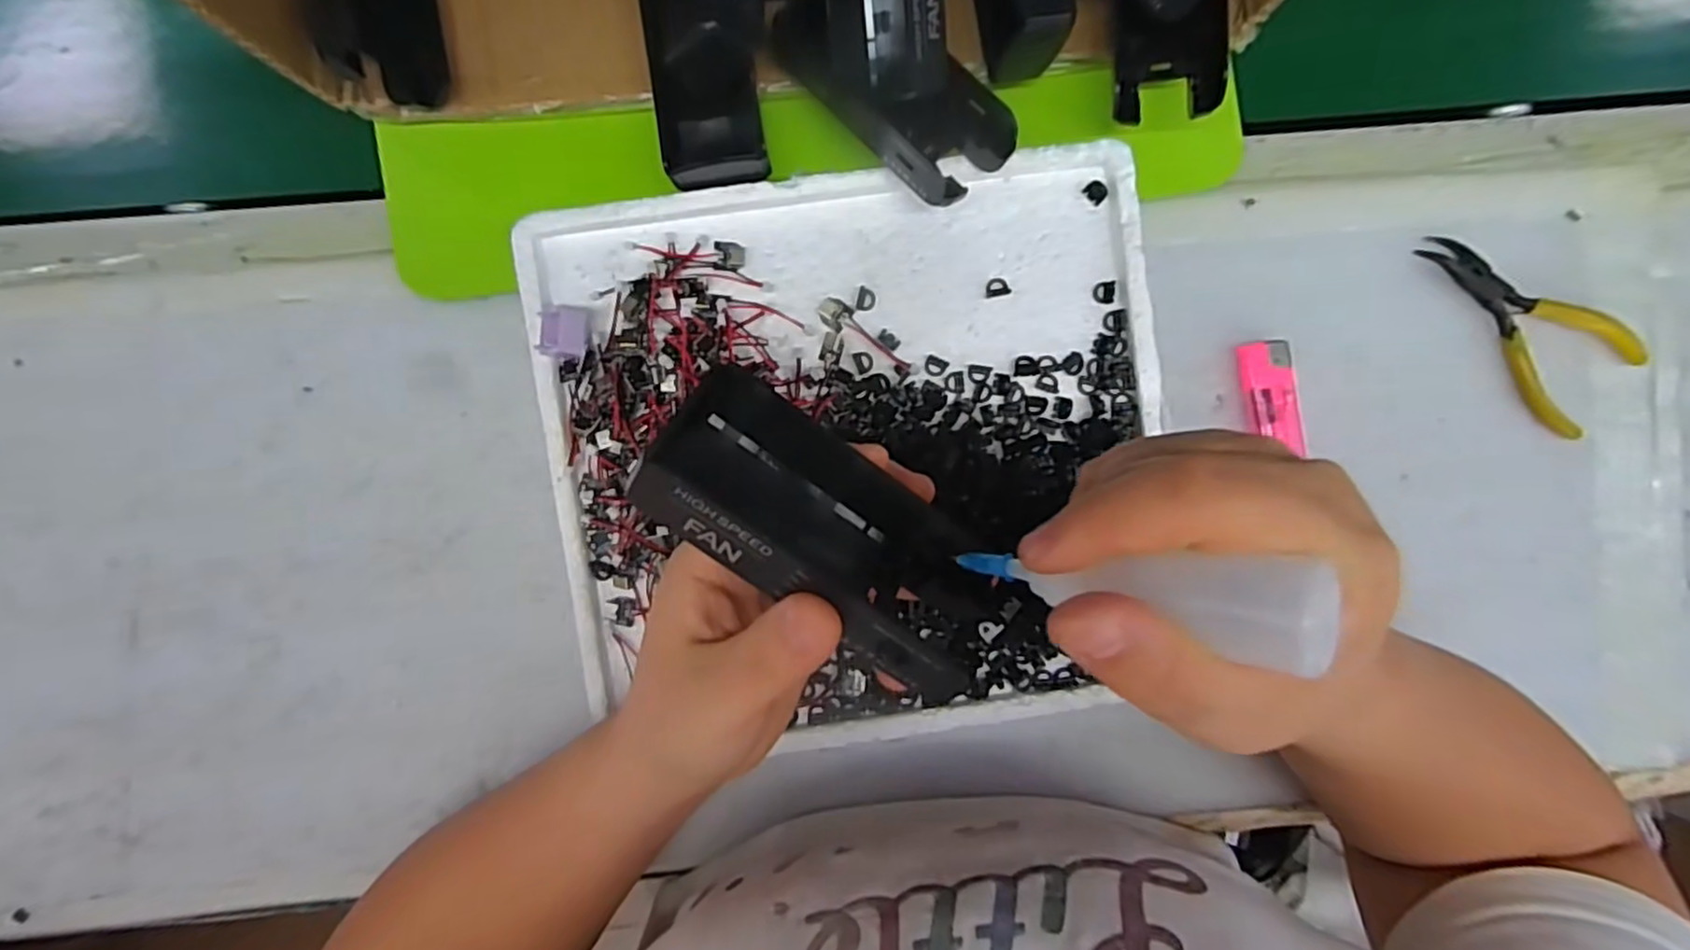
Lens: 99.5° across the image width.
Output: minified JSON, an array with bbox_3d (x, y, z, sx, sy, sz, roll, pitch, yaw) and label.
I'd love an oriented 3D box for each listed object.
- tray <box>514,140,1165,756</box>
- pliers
[{"bbox_3d":[0.007,-0.006,0.324,0.266,0.035,0.249,-7,92,-1],"label":"tray"},{"bbox_3d":[0.327,-0.075,0.345,0.116,0.007,0.057,40,91,-2],"label":"pliers"}]

